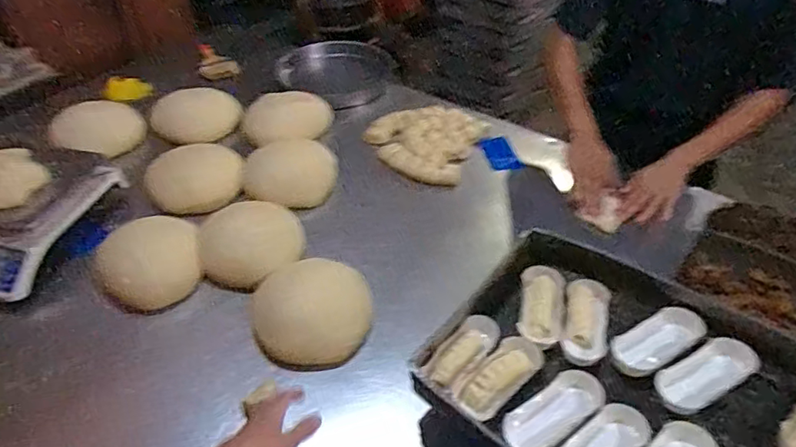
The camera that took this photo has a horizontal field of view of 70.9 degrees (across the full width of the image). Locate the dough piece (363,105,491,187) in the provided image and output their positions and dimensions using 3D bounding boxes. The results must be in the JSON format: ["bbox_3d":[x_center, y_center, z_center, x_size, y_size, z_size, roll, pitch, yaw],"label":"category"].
[{"bbox_3d":[0.072,-0.203,1.336,0.279,0.050,0.251,32,55,32],"label":"dough piece"}]

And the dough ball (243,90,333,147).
[{"bbox_3d":[-0.284,-0.275,1.442,0.223,0.075,0.195,-10,43,-11],"label":"dough ball"}]

